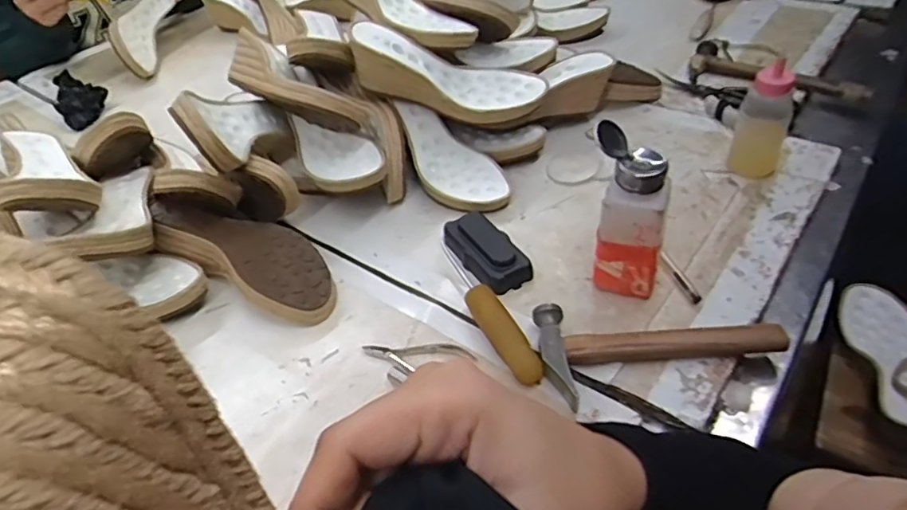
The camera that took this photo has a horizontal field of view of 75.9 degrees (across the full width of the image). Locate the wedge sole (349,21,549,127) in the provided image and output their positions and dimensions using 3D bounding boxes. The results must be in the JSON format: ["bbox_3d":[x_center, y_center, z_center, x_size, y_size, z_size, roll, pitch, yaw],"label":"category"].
[{"bbox_3d":[-0.008,-0.201,0.678,0.228,0.068,0.078,14,43,-8],"label":"wedge sole"}]

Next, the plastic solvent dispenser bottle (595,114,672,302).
[{"bbox_3d":[0.155,-0.033,0.514,0.068,0.148,0.055,7,45,13],"label":"plastic solvent dispenser bottle"}]

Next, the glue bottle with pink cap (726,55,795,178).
[{"bbox_3d":[0.340,-0.148,0.632,0.051,0.133,0.042,19,49,24],"label":"glue bottle with pink cap"}]

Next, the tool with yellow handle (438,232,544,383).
[{"bbox_3d":[0.026,0.041,0.545,0.028,0.024,0.195,-20,45,-15],"label":"tool with yellow handle"}]

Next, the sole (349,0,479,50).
[{"bbox_3d":[-0.071,-0.307,0.709,0.076,0.053,0.229,-37,72,-29],"label":"sole"}]

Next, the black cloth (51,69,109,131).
[{"bbox_3d":[-0.597,-0.252,0.927,0.073,0.026,0.179,-34,50,-27],"label":"black cloth"}]

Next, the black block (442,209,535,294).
[{"bbox_3d":[0.035,-0.007,0.594,0.056,0.022,0.102,-27,47,-21],"label":"black block"}]

